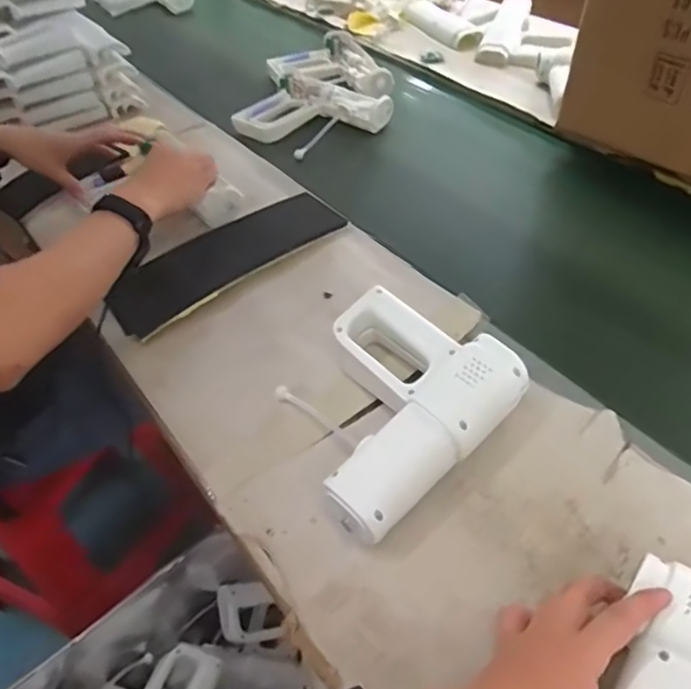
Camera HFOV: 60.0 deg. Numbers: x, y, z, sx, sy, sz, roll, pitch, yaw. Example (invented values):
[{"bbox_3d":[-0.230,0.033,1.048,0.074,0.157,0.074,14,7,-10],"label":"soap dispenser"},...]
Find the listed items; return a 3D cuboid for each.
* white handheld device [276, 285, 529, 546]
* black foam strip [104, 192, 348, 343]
[{"bbox_3d":[0.033,0.055,0.545,0.177,0.063,0.201,33,58,31],"label":"white handheld device"},{"bbox_3d":[-0.155,-0.114,0.757,0.298,0.017,0.112,-33,59,-21],"label":"black foam strip"}]

